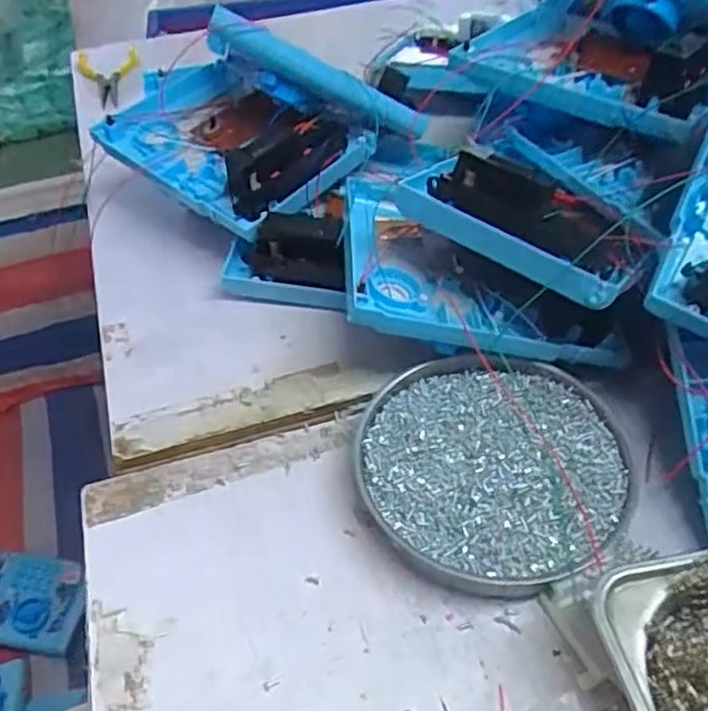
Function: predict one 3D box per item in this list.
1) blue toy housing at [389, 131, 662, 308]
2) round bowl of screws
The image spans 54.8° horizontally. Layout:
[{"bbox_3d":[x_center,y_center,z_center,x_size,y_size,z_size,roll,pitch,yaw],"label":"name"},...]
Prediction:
[{"bbox_3d":[0.090,-0.078,0.366,0.132,0.036,0.066,33,56,30],"label":"blue toy housing"},{"bbox_3d":[0.070,0.055,0.351,0.129,0.019,0.128,-2,46,2],"label":"round bowl of screws"}]

